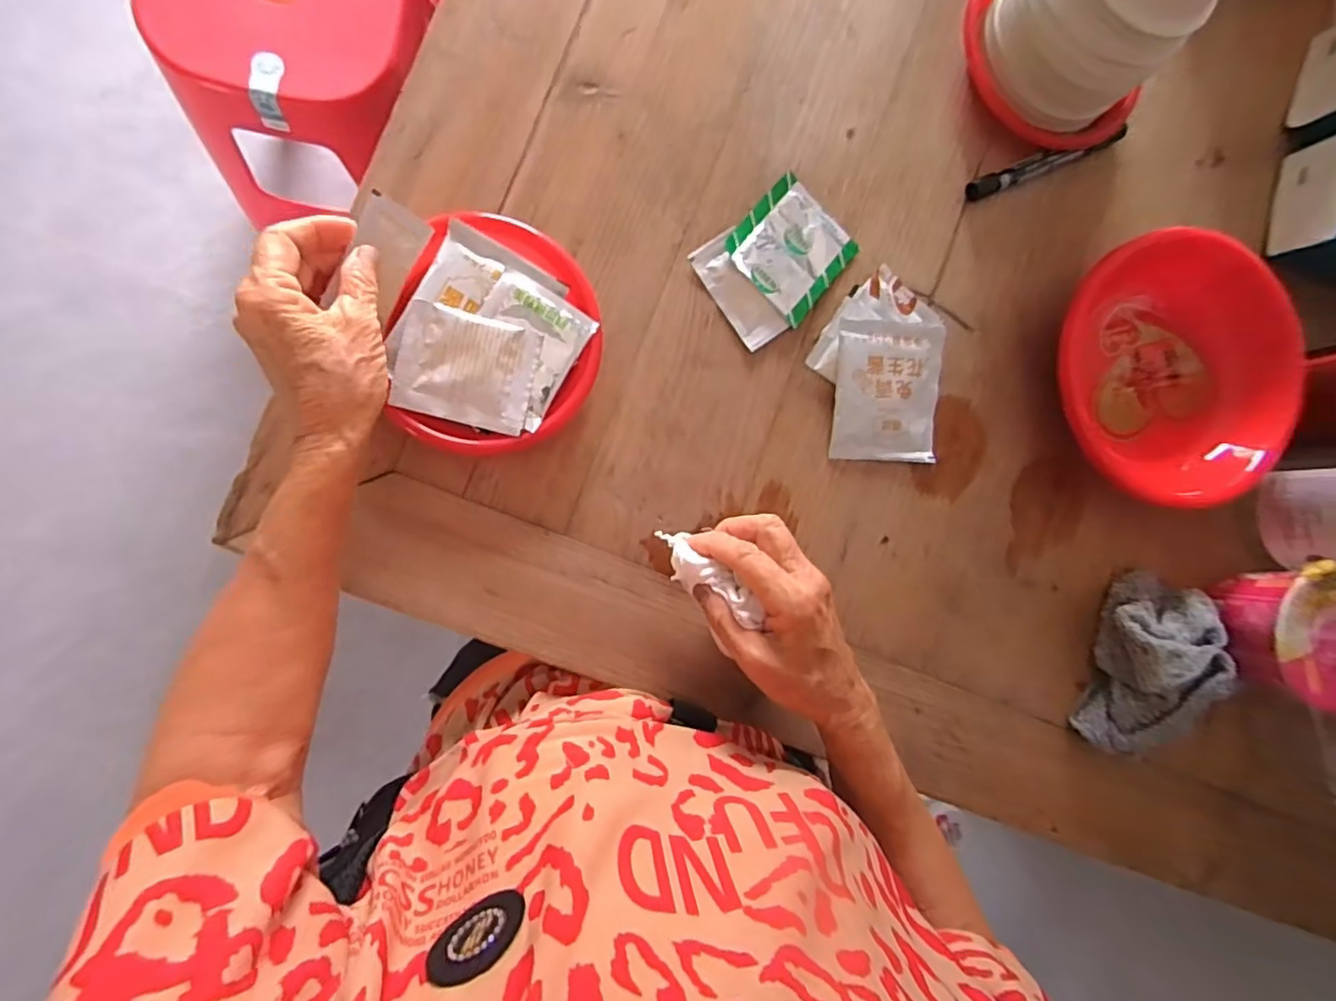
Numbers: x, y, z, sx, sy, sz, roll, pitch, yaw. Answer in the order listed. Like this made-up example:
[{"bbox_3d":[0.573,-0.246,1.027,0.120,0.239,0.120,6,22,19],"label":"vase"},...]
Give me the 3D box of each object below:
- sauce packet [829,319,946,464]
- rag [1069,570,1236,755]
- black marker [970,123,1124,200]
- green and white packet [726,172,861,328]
[{"bbox_3d":[0.155,-0.076,0.443,0.077,0.016,0.093,2,89,-11],"label":"sauce packet"},{"bbox_3d":[0.350,0.121,0.451,0.083,0.042,0.130,16,88,-8],"label":"rag"},{"bbox_3d":[0.279,-0.248,0.460,0.138,0.017,0.014,-24,94,-11],"label":"black marker"},{"bbox_3d":[0.085,-0.173,0.434,0.073,0.007,0.076,43,82,-8],"label":"green and white packet"}]

